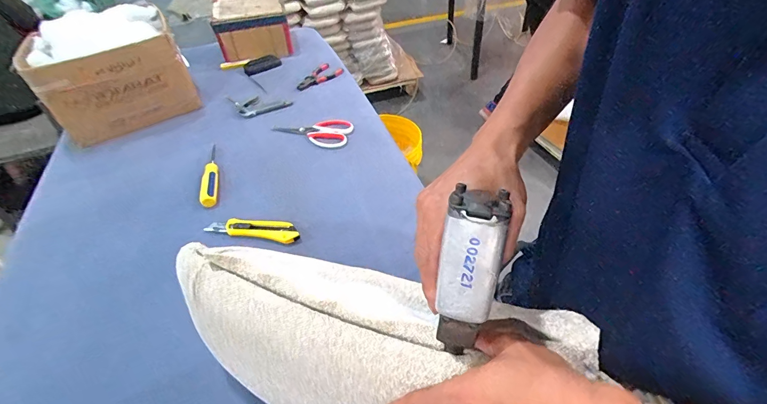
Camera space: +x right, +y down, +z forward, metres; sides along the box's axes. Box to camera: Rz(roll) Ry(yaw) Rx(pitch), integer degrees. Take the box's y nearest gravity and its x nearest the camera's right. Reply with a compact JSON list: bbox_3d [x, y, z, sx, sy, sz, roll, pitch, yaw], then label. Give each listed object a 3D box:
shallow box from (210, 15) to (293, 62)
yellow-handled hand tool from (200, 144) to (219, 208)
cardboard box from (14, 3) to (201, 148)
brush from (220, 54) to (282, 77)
[{"bbox_3d":[-0.385,-0.489,1.124,0.210,0.124,0.068,-25,48,-19],"label":"shallow box"},{"bbox_3d":[-0.357,-0.064,0.767,0.028,0.022,0.189,-13,45,-8],"label":"yellow-handled hand tool"},{"bbox_3d":[-0.657,-0.333,0.925,0.301,0.212,0.251,-20,47,-15],"label":"cardboard box"},{"bbox_3d":[-0.399,-0.411,1.121,0.171,0.034,0.058,-14,45,-9],"label":"brush"}]

